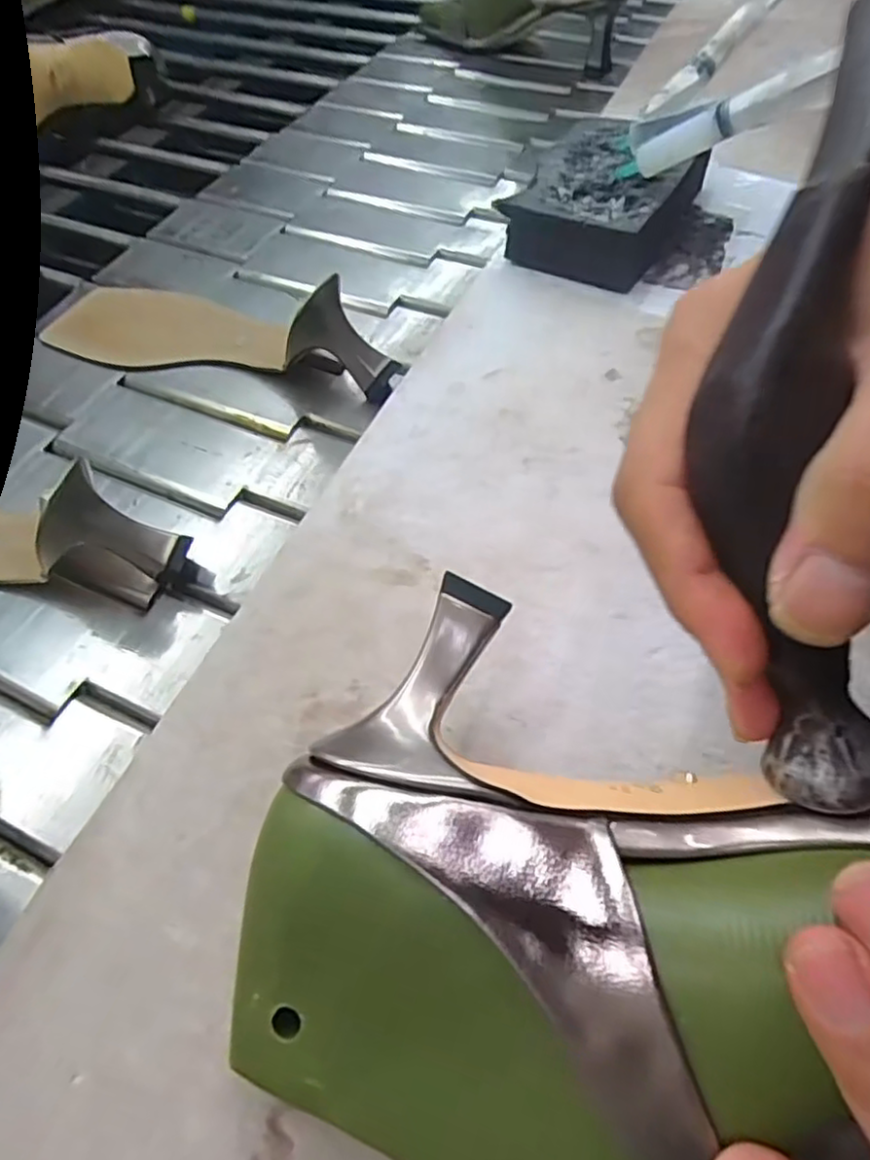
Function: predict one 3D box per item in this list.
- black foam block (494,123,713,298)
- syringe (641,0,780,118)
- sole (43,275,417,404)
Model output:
[{"bbox_3d":[0.100,-0.222,0.395,0.084,0.036,0.124,25,60,18],"label":"black foam block"},{"bbox_3d":[0.171,-0.313,0.389,0.125,0.015,0.017,-42,59,11],"label":"syringe"},{"bbox_3d":[-0.138,-0.169,0.425,0.243,0.052,0.077,10,57,9],"label":"sole"}]

